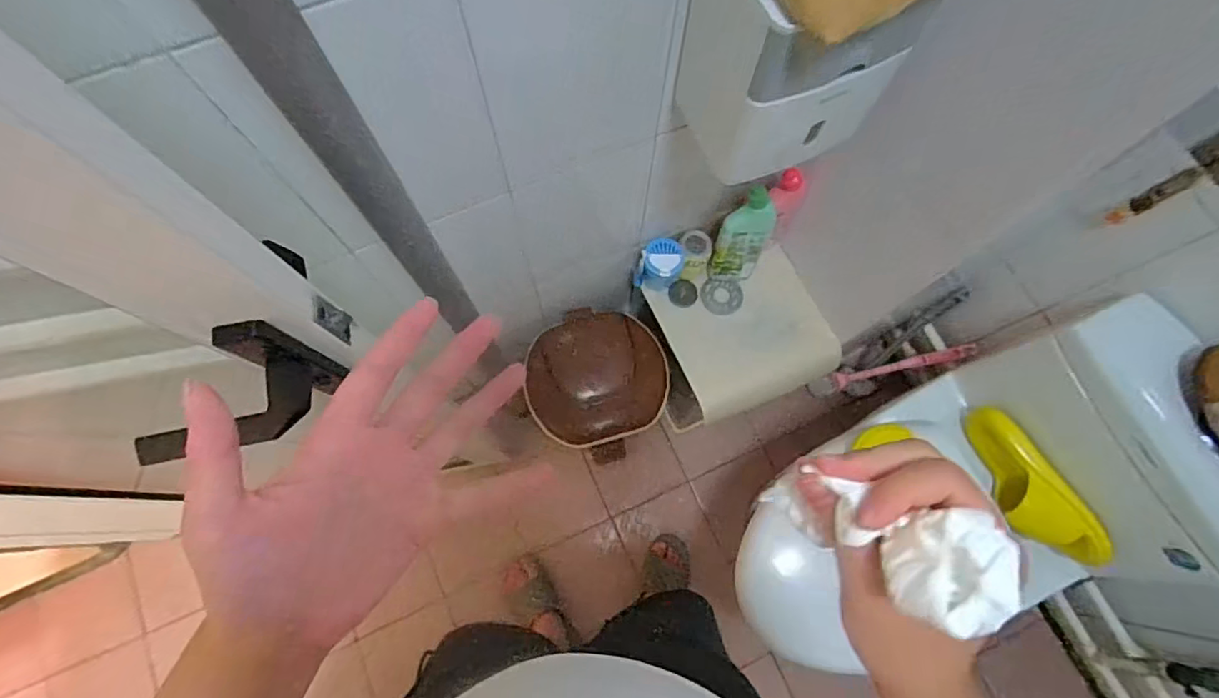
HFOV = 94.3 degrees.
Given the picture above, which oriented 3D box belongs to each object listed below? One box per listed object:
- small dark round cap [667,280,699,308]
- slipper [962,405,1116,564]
[{"bbox_3d":[0.141,-0.106,1.086,0.057,0.008,0.054,3,105,-6],"label":"small dark round cap"},{"bbox_3d":[0.682,0.219,0.914,0.078,0.103,0.278,-9,64,-40],"label":"slipper"}]

